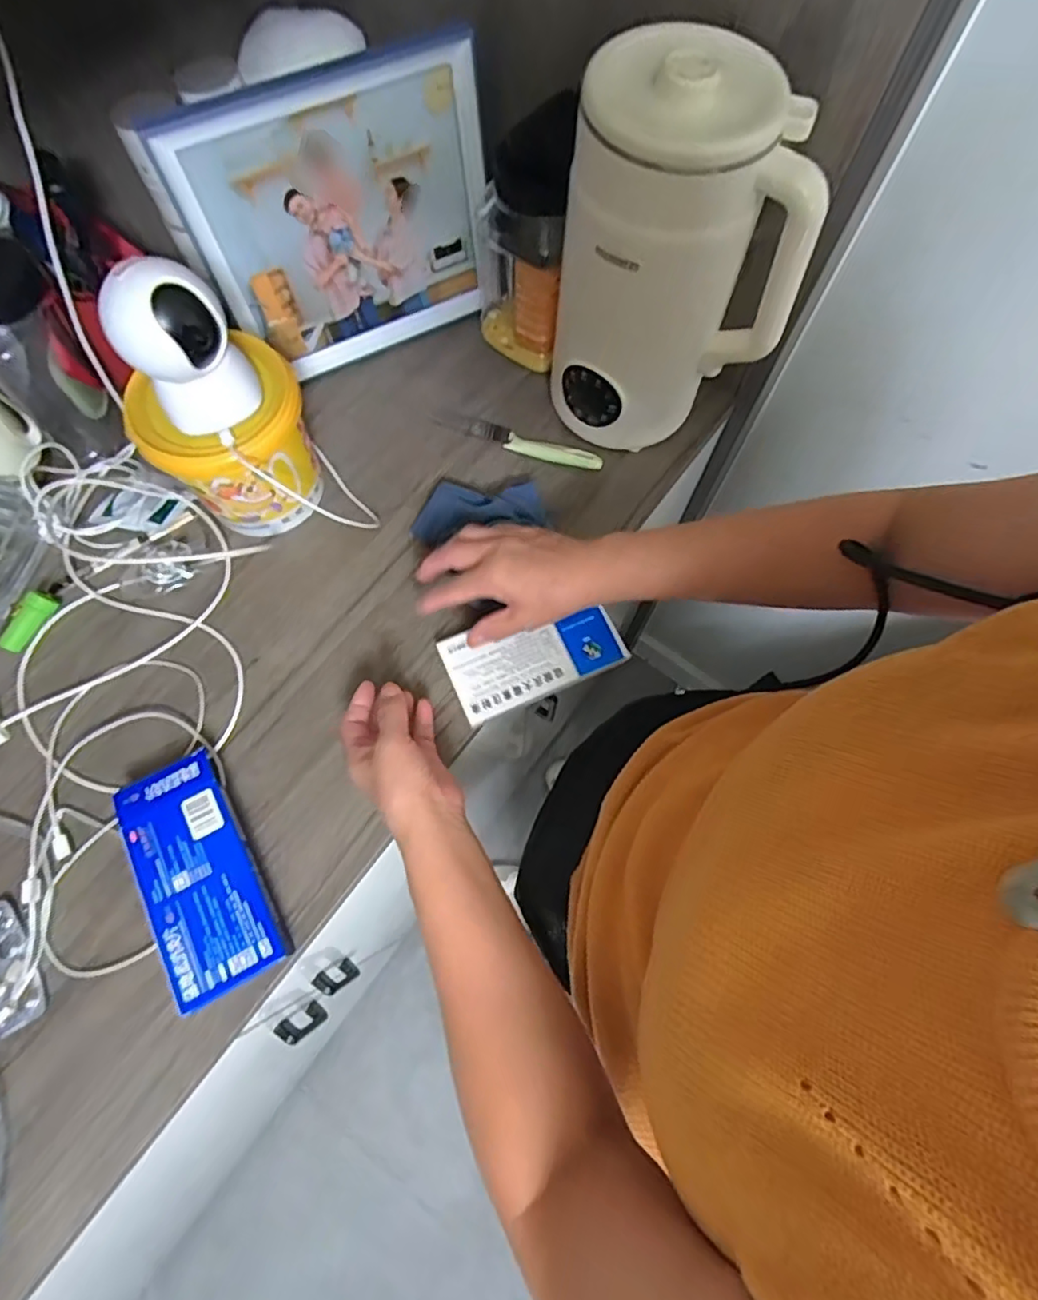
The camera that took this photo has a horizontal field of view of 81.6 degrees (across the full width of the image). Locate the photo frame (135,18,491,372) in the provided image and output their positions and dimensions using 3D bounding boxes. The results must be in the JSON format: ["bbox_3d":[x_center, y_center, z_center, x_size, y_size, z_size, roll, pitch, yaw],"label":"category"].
[{"bbox_3d":[-0.155,-0.392,0.563,0.264,0.222,0.021,-28,65,-10],"label":"photo frame"}]

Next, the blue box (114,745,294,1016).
[{"bbox_3d":[-0.241,0.170,0.460,0.078,0.036,0.172,-28,72,-10],"label":"blue box"}]

